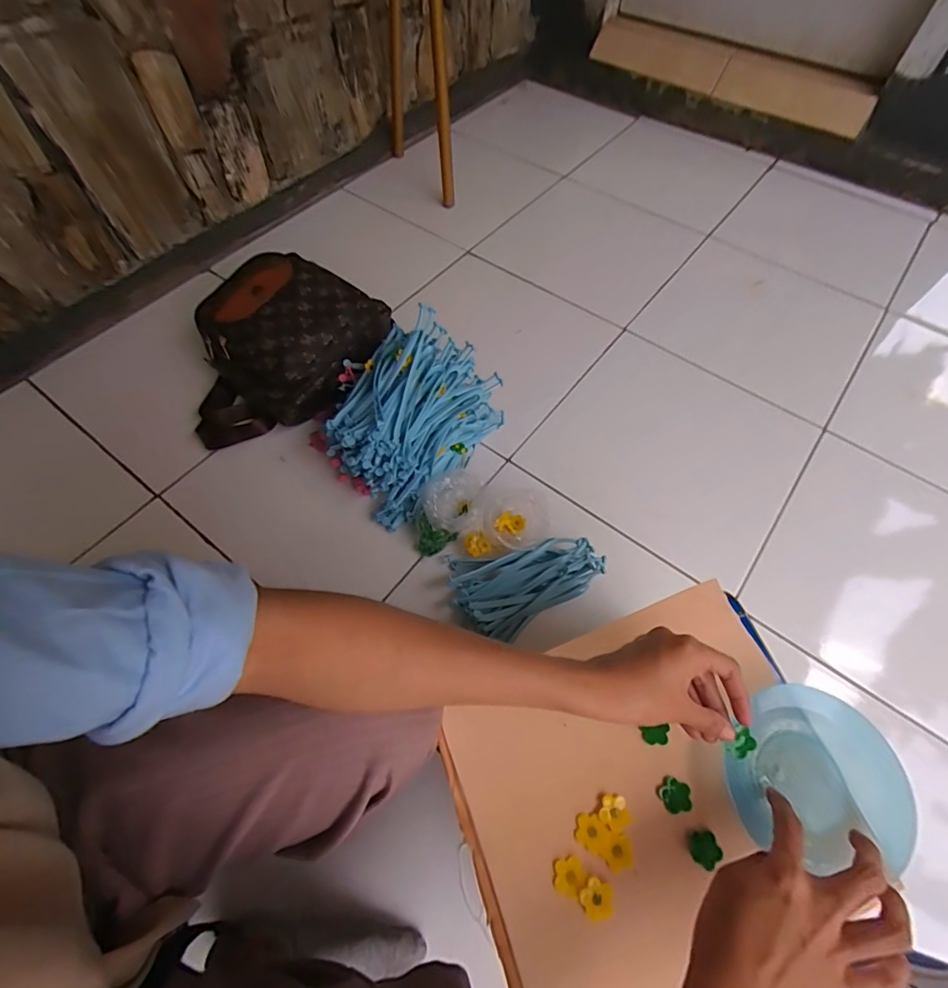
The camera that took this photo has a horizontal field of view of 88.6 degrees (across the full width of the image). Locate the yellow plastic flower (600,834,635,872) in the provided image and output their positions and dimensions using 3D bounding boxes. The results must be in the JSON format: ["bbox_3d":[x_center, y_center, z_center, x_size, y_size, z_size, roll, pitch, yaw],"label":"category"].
[{"bbox_3d":[0.105,0.259,0.351,0.022,0.004,0.021,0,60,-1],"label":"yellow plastic flower"}]

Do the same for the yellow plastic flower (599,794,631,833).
[{"bbox_3d":[0.106,0.238,0.363,0.022,0.004,0.022,0,60,-1],"label":"yellow plastic flower"}]

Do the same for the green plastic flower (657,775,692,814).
[{"bbox_3d":[0.154,0.229,0.370,0.023,0.004,0.023,-17,62,-10],"label":"green plastic flower"}]

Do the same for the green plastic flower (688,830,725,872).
[{"bbox_3d":[0.168,0.258,0.352,0.022,0.004,0.022,-19,63,-12],"label":"green plastic flower"}]

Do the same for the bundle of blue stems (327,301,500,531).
[{"bbox_3d":[-0.098,-0.129,0.735,0.200,0.179,0.260,41,67,20],"label":"bundle of blue stems"}]

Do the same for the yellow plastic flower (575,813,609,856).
[{"bbox_3d":[0.087,0.250,0.359,0.024,0.004,0.022,0,60,-1],"label":"yellow plastic flower"}]

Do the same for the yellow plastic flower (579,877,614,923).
[{"bbox_3d":[0.086,0.285,0.341,0.024,0.006,0.024,0,60,-1],"label":"yellow plastic flower"}]

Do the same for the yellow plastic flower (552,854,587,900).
[{"bbox_3d":[0.068,0.272,0.344,0.023,0.004,0.023,-7,41,-9],"label":"yellow plastic flower"}]

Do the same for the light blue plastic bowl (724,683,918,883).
[{"bbox_3d":[0.254,0.207,0.366,0.113,0.019,0.112,1,64,17],"label":"light blue plastic bowl"}]

